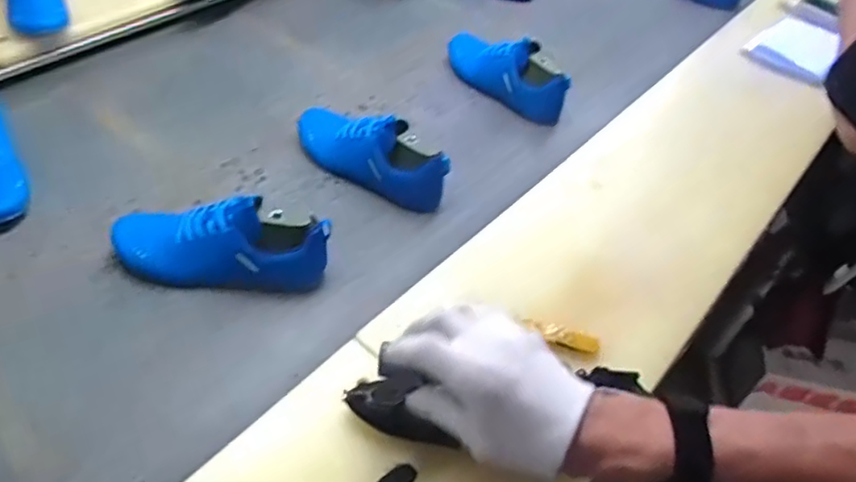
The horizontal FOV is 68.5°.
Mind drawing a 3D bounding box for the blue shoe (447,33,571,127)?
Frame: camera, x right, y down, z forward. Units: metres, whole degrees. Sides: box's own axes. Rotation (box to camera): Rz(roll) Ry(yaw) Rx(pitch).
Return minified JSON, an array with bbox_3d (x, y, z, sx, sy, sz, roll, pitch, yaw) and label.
[{"bbox_3d":[0.130,-0.308,1.089,0.075,0.100,0.255,-25,54,-26],"label":"blue shoe"}]

